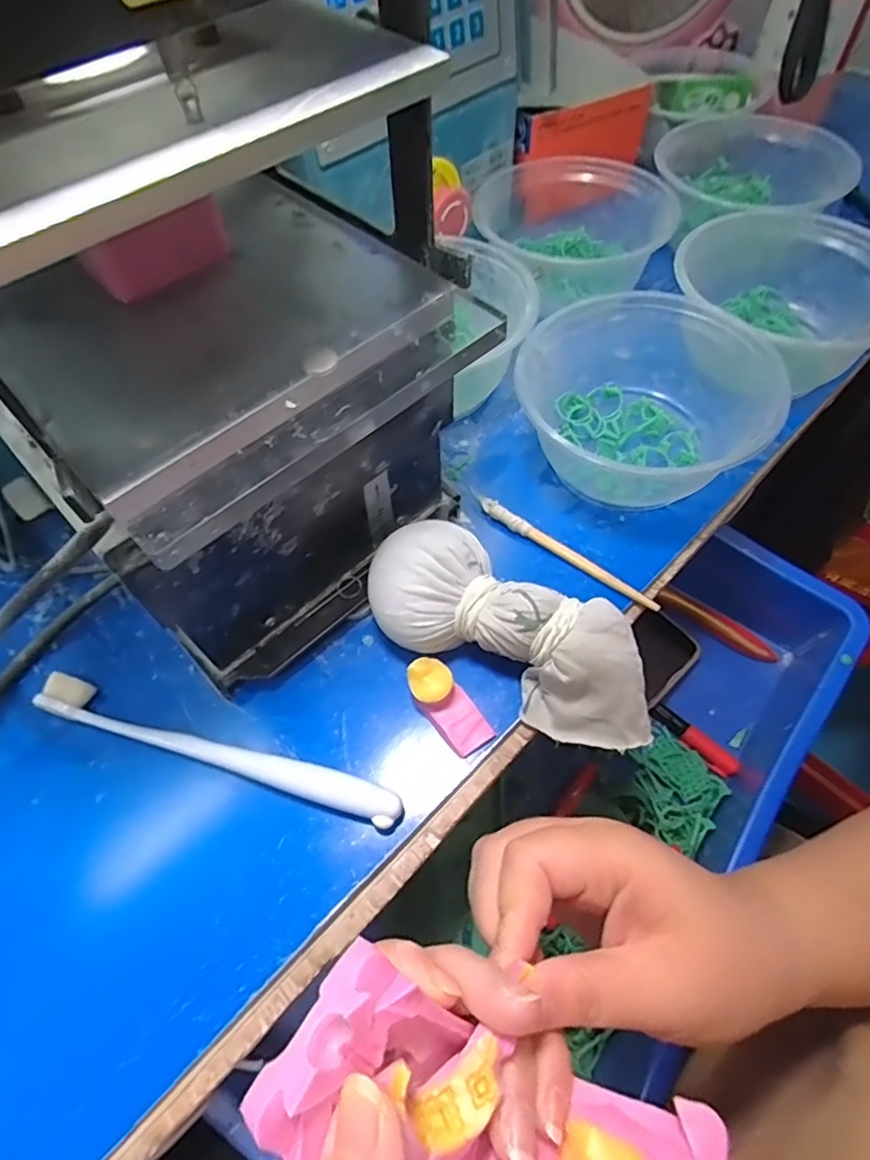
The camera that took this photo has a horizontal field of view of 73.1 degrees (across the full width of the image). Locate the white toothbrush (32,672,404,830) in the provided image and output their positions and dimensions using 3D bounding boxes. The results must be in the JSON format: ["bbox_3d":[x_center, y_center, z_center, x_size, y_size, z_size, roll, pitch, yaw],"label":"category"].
[{"bbox_3d":[-0.101,0.078,0.271,0.181,0.013,0.016,15,61,10],"label":"white toothbrush"}]

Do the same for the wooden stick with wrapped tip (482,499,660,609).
[{"bbox_3d":[0.071,-0.016,0.322,0.113,0.009,0.008,34,66,19],"label":"wooden stick with wrapped tip"}]

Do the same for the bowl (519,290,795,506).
[{"bbox_3d":[0.117,-0.096,0.335,0.116,0.063,0.135,-40,66,-19],"label":"bowl"}]

